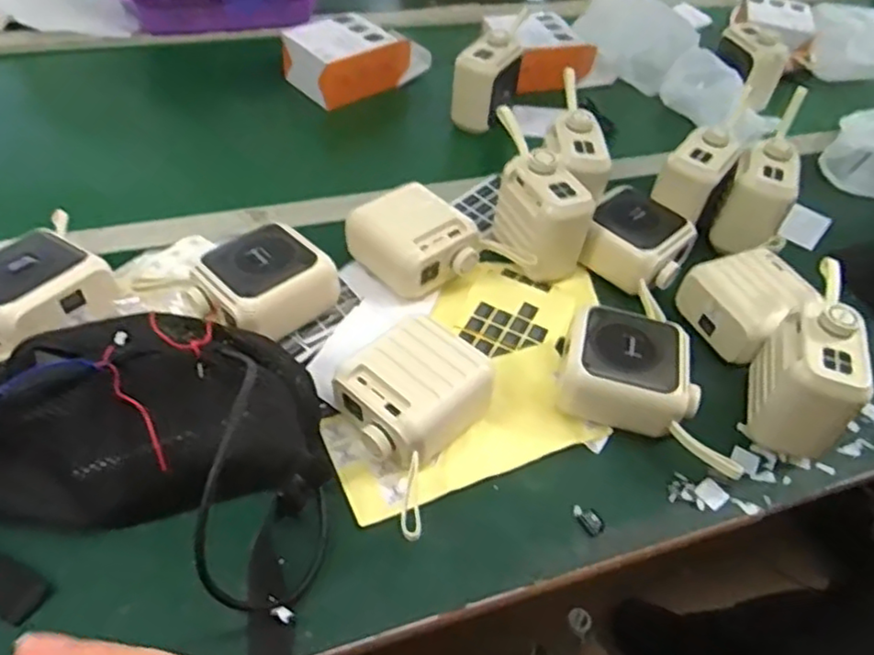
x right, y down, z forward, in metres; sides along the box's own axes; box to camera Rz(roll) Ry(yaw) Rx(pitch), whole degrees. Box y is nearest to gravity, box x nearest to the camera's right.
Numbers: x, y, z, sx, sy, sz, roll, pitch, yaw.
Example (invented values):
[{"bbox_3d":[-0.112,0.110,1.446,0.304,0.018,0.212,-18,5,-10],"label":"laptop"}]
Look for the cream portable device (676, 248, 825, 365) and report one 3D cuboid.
[{"bbox_3d":[0.271,-0.021,0.572,0.095,0.055,0.093,-18,52,-21],"label":"cream portable device"}]

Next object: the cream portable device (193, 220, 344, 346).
[{"bbox_3d":[-0.141,-0.033,0.532,0.081,0.062,0.090,38,55,26],"label":"cream portable device"}]

